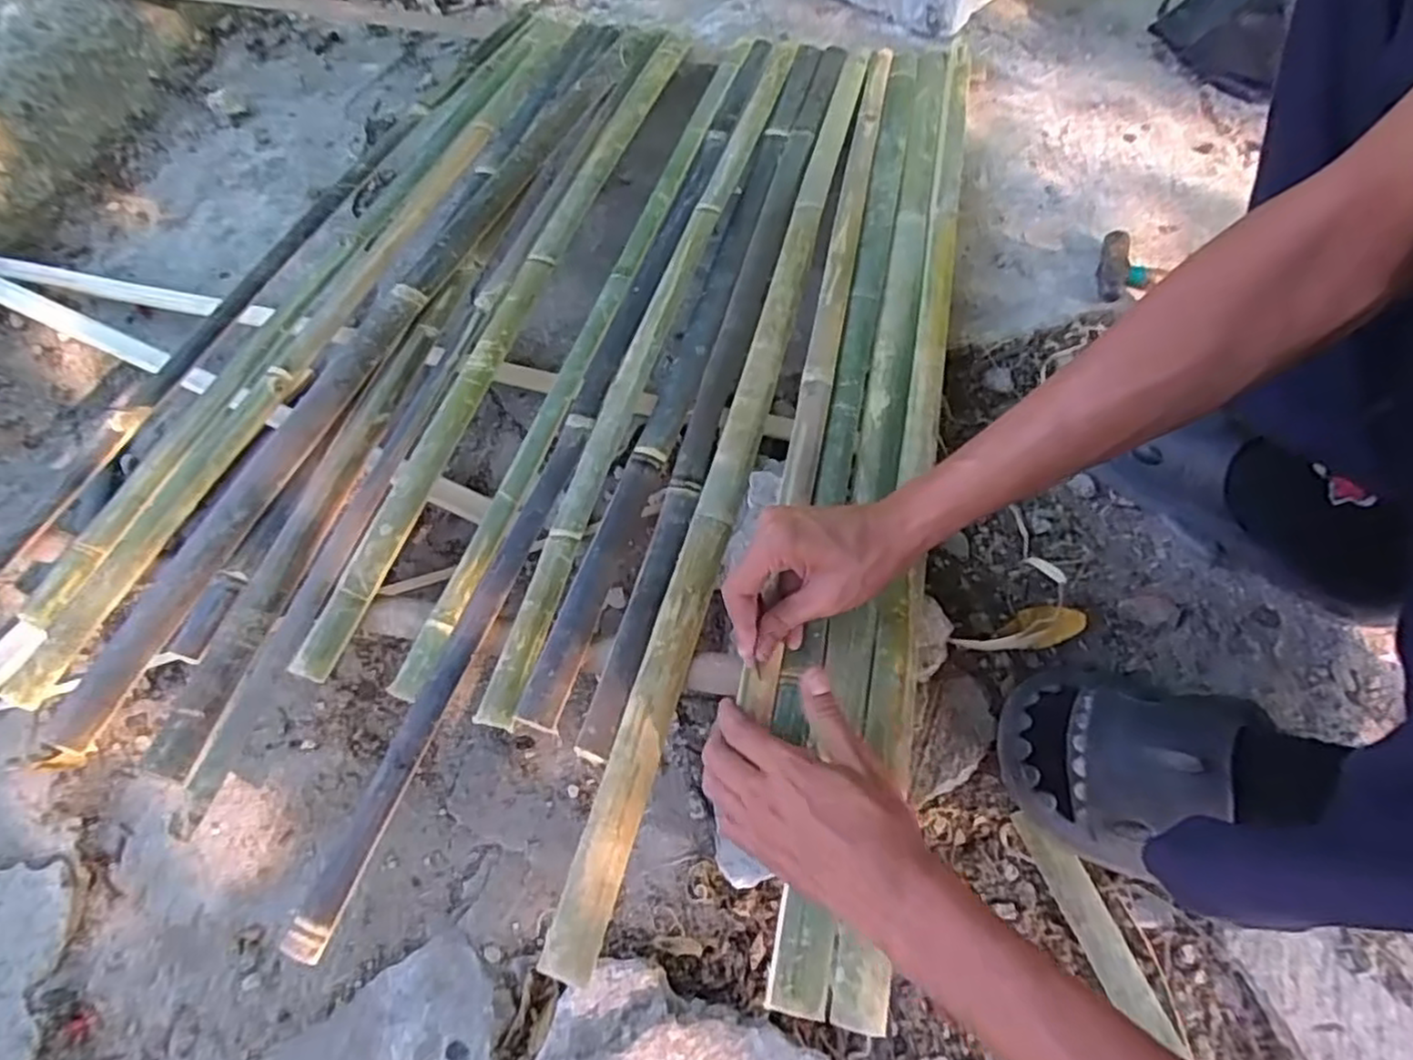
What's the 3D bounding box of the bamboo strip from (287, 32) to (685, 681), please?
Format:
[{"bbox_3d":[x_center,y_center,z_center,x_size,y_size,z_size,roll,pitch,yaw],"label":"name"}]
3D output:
[{"bbox_3d":[-0.175,-0.264,0.714,0.040,0.013,0.861,15,63,10],"label":"bamboo strip"}]

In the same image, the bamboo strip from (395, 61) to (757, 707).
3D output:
[{"bbox_3d":[-0.082,-0.242,0.704,0.034,0.009,0.855,15,63,10],"label":"bamboo strip"}]

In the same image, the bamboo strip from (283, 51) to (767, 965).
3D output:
[{"bbox_3d":[-0.088,-0.141,0.648,0.038,0.020,0.955,17,66,8],"label":"bamboo strip"}]

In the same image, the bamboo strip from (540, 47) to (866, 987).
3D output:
[{"bbox_3d":[0.047,-0.151,0.645,0.043,0.024,0.973,14,66,6],"label":"bamboo strip"}]

